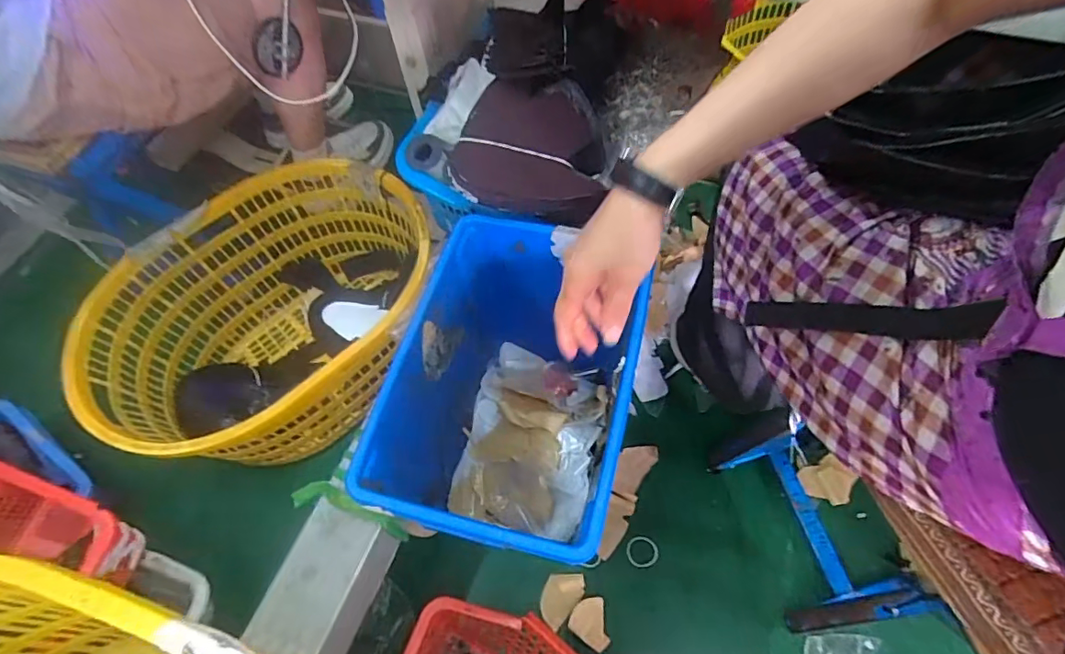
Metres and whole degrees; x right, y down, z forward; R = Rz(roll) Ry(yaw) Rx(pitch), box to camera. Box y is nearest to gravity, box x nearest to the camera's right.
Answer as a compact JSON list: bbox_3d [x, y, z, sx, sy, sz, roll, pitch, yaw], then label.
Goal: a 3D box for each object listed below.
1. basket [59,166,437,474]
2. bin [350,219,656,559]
[{"bbox_3d":[-0.460,-0.010,0.992,0.593,0.287,0.459,-36,64,-17],"label":"basket"},{"bbox_3d":[-0.020,0.121,0.740,0.276,0.360,0.384,12,61,10],"label":"bin"}]

